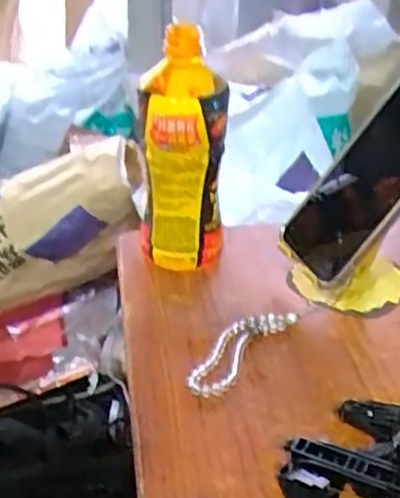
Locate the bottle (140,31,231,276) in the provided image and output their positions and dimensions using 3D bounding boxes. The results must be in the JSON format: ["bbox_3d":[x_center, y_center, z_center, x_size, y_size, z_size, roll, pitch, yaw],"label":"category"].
[{"bbox_3d":[-0.013,-0.074,0.566,0.066,0.182,0.070,1,31,0],"label":"bottle"}]

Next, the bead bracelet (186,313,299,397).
[{"bbox_3d":[0.027,0.070,0.501,0.035,0.007,0.106,22,37,30],"label":"bead bracelet"}]

